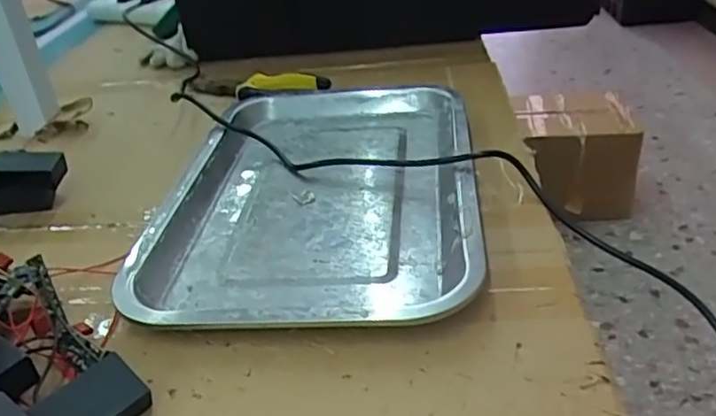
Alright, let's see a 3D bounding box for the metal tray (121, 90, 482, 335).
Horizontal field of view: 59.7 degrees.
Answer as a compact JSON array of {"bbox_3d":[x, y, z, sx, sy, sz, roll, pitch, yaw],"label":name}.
[{"bbox_3d":[-0.025,-0.016,0.442,0.205,0.021,0.297,-3,33,6],"label":"metal tray"}]

